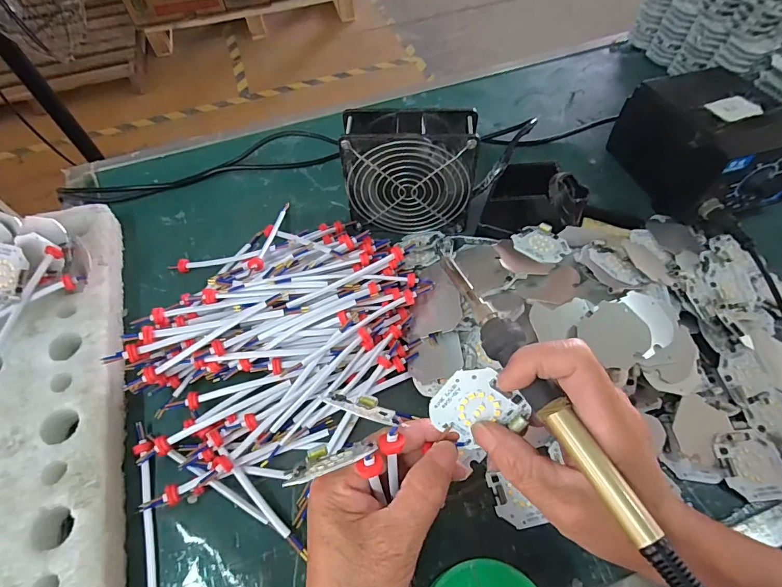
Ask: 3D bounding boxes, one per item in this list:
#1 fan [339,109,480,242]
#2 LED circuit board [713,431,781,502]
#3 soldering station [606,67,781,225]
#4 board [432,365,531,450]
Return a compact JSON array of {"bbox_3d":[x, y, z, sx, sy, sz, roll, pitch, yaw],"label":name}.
[{"bbox_3d":[0.018,-0.112,0.396,0.120,0.116,0.046,3,58,0],"label":"fan"},{"bbox_3d":[0.269,0.126,0.304,0.051,0.008,0.046,-2,69,-5],"label":"LED circuit board"},{"bbox_3d":[0.327,-0.156,0.428,0.111,0.086,0.145,-14,59,-6],"label":"soldering station"},{"bbox_3d":[0.046,0.063,0.223,0.042,0.007,0.044,41,105,-8],"label":"board"}]

